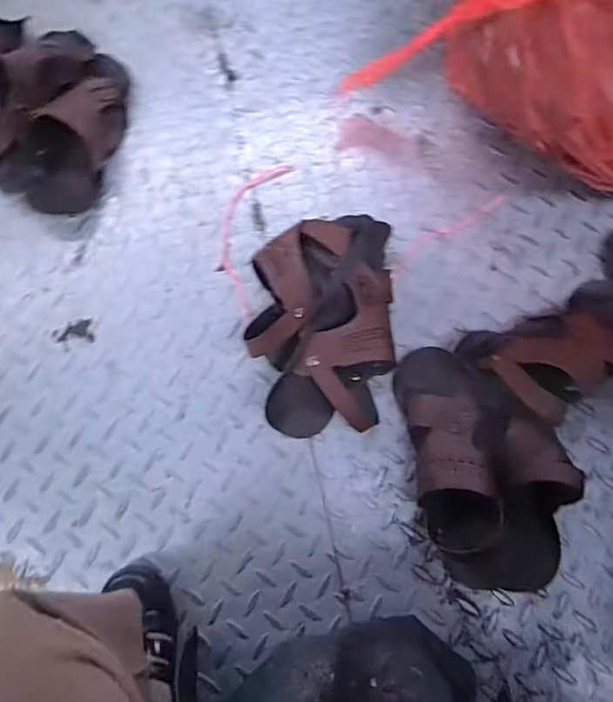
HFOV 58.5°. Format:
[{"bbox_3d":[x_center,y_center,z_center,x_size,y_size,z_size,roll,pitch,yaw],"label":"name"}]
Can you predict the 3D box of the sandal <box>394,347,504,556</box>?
[{"bbox_3d":[0.161,0.107,0.627,0.077,0.087,0.228,-7,77,-3],"label":"sandal"}]

